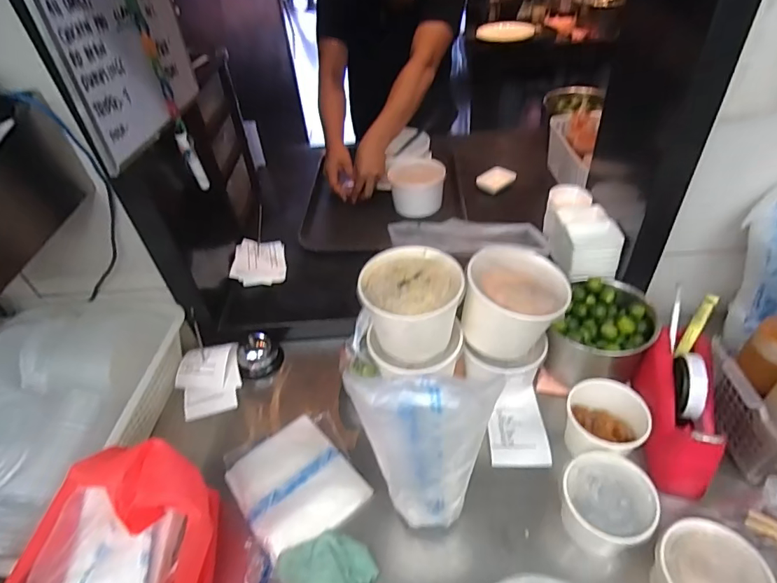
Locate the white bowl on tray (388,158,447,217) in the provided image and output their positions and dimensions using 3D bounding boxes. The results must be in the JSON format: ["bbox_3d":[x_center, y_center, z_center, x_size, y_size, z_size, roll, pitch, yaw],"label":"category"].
[{"bbox_3d":[0.062,-0.226,0.979,0.115,0.085,0.105,-4,42,3],"label":"white bowl on tray"}]

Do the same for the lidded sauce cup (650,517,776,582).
[{"bbox_3d":[0.321,0.298,0.466,0.099,0.074,0.097,-4,42,3],"label":"lidded sauce cup"}]

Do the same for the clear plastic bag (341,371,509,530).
[{"bbox_3d":[0.041,0.181,0.481,0.132,0.249,0.046,-1,43,6],"label":"clear plastic bag"}]

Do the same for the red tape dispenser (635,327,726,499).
[{"bbox_3d":[0.384,0.156,0.602,0.077,0.128,0.192,6,44,14],"label":"red tape dispenser"}]

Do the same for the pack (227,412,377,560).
[{"bbox_3d":[-0.122,0.256,0.606,0.139,0.015,0.161,-33,49,-26],"label":"pack"}]

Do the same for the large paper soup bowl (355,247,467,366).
[{"bbox_3d":[0.032,0.020,0.629,0.131,0.102,0.129,-4,42,3],"label":"large paper soup bowl"}]

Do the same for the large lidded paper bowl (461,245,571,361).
[{"bbox_3d":[0.177,0.016,0.638,0.126,0.114,0.121,-4,42,3],"label":"large lidded paper bowl"}]

